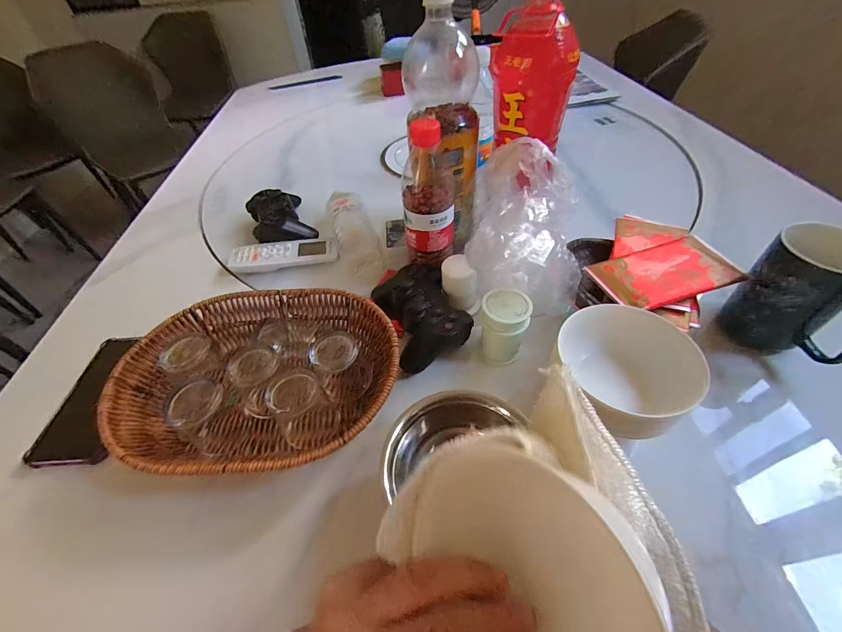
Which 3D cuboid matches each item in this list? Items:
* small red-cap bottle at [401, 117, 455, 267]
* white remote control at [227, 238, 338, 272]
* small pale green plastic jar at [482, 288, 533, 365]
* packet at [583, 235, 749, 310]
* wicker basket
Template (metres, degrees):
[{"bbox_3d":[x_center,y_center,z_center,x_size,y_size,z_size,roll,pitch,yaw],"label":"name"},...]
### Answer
[{"bbox_3d":[0.008,-0.142,0.434,0.065,0.164,0.063,-2,48,3],"label":"small red-cap bottle"},{"bbox_3d":[-0.210,-0.099,0.549,0.163,0.024,0.048,-5,48,0],"label":"white remote control"},{"bbox_3d":[0.089,0.014,0.390,0.050,0.070,0.051,-2,48,3],"label":"small pale green plastic jar"},{"bbox_3d":[0.262,-0.048,0.381,0.147,0.012,0.080,-18,49,-11],"label":"packet"},{"bbox_3d":[-0.158,0.066,0.369,0.272,0.072,0.203,-4,48,1],"label":"wicker basket"}]

